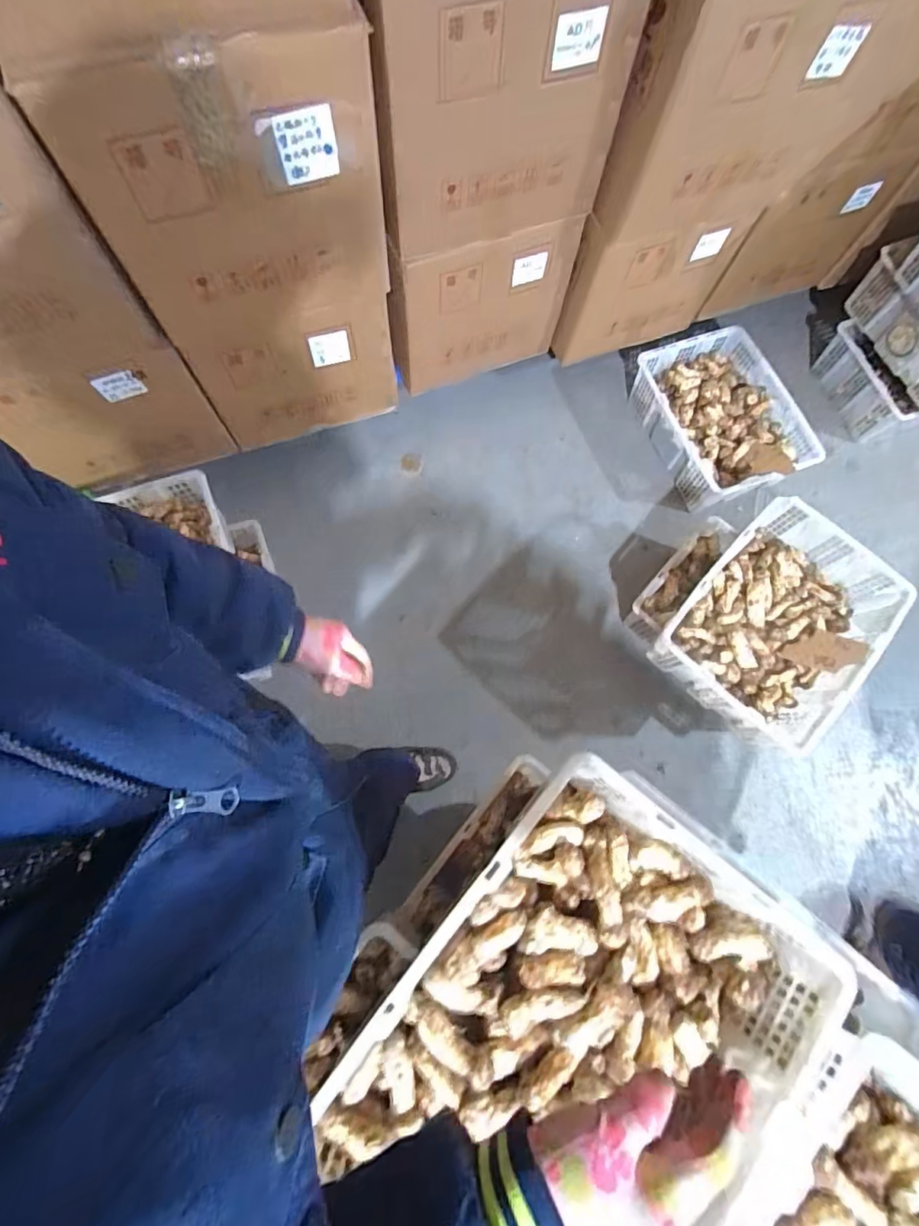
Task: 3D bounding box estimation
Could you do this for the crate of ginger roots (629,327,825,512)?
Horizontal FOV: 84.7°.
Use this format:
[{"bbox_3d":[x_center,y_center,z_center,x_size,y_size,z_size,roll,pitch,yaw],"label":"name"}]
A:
[{"bbox_3d":[0.733,-0.550,1.432,0.358,0.141,0.468,-21,76,-4],"label":"crate of ginger roots"}]

